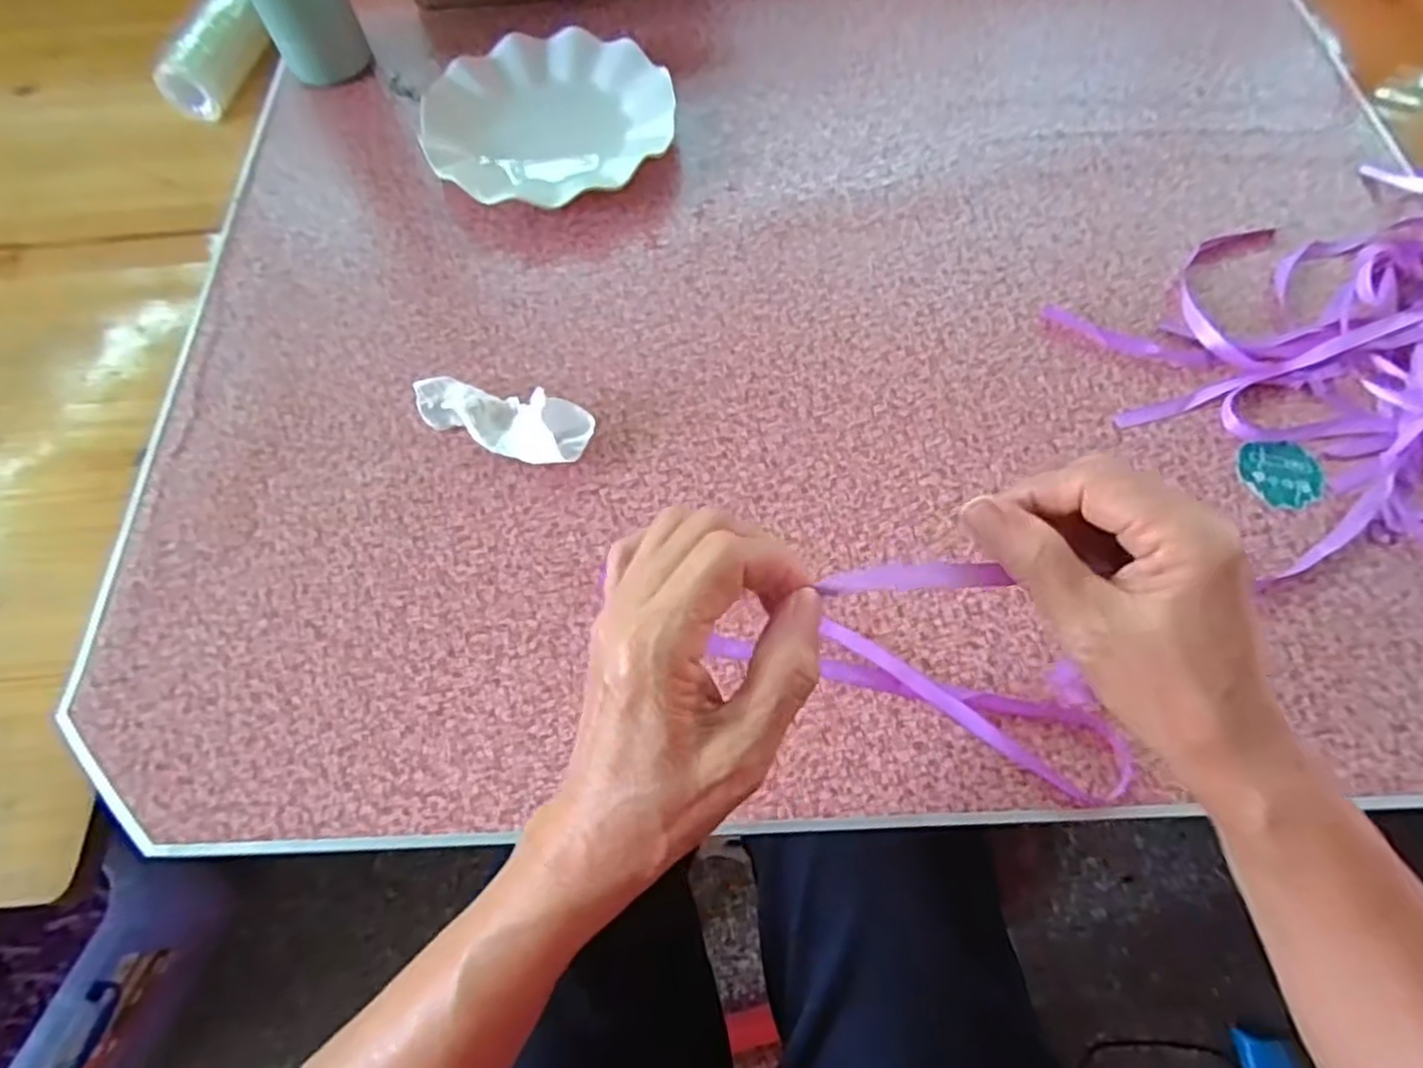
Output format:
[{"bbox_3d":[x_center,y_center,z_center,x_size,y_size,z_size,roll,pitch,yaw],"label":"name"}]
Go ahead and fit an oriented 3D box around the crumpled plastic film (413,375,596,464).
[{"bbox_3d":[-0.124,-0.070,0.444,0.106,0.024,0.038,17,67,10],"label":"crumpled plastic film"}]

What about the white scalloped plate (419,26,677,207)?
[{"bbox_3d":[-0.117,-0.308,0.553,0.178,0.029,0.171,-1,65,2],"label":"white scalloped plate"}]

